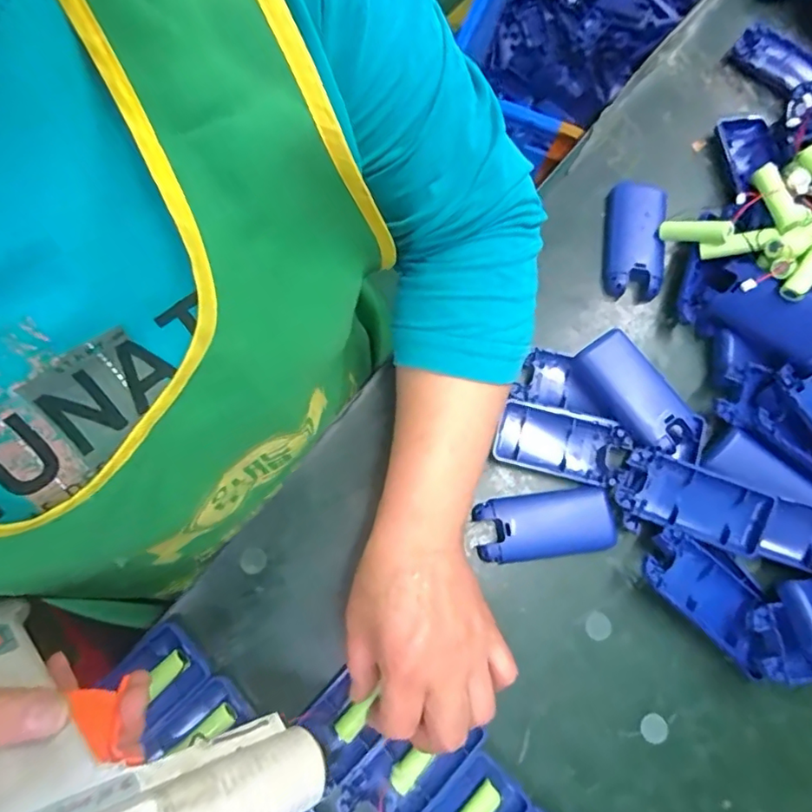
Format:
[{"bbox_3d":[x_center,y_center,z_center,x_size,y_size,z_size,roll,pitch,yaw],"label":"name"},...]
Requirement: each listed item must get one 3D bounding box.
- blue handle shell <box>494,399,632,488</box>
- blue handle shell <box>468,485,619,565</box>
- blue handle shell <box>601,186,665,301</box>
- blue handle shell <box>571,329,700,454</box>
[{"bbox_3d":[0.112,0.028,0.400,0.088,0.019,0.045,15,75,3],"label":"blue handle shell"},{"bbox_3d":[0.095,0.082,0.381,0.091,0.014,0.043,-7,75,-3],"label":"blue handle shell"},{"bbox_3d":[0.184,-0.136,0.445,0.043,0.020,0.104,6,75,1],"label":"blue handle shell"},{"bbox_3d":[0.163,-0.009,0.402,0.043,0.027,0.090,-32,78,-9],"label":"blue handle shell"}]

